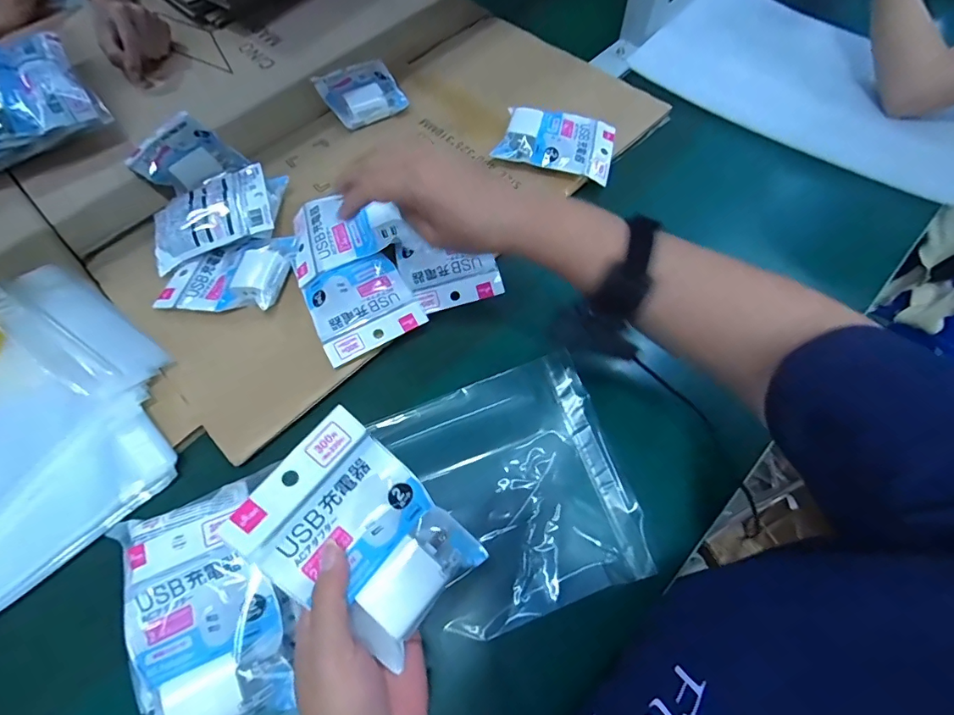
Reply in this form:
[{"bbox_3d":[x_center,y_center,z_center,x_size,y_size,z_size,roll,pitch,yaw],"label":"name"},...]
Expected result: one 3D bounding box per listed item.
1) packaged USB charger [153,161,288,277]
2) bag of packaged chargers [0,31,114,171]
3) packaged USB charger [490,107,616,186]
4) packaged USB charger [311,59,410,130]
[{"bbox_3d":[-0.273,-0.151,0.504,0.139,0.032,0.092,-20,63,-8],"label":"packaged USB charger"},{"bbox_3d":[-0.561,-0.309,0.575,0.164,0.078,0.168,-32,66,-14],"label":"bag of packaged chargers"},{"bbox_3d":[0.093,-0.255,0.554,0.129,0.031,0.095,11,63,8],"label":"packaged USB charger"},{"bbox_3d":[-0.153,-0.347,0.604,0.091,0.025,0.125,-25,64,-11],"label":"packaged USB charger"}]

